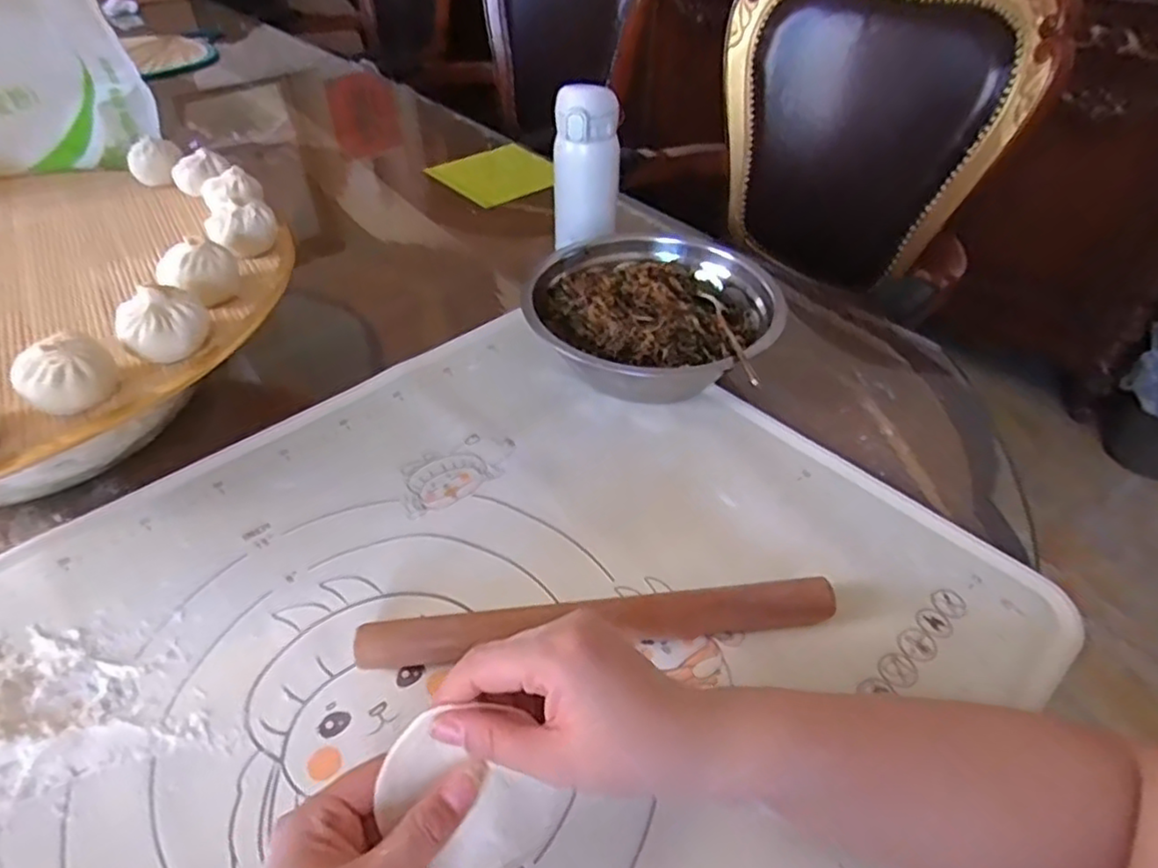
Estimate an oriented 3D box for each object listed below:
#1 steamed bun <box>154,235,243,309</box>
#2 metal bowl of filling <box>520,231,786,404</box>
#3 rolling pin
[{"bbox_3d":[-0.242,-0.102,0.432,0.038,0.035,0.034,6,43,5],"label":"steamed bun"},{"bbox_3d":[0.060,-0.095,0.578,0.203,0.077,0.198,1,43,-1],"label":"metal bowl of filling"},{"bbox_3d":[0.012,0.108,0.390,0.270,0.027,0.023,-4,43,-6],"label":"rolling pin"}]

